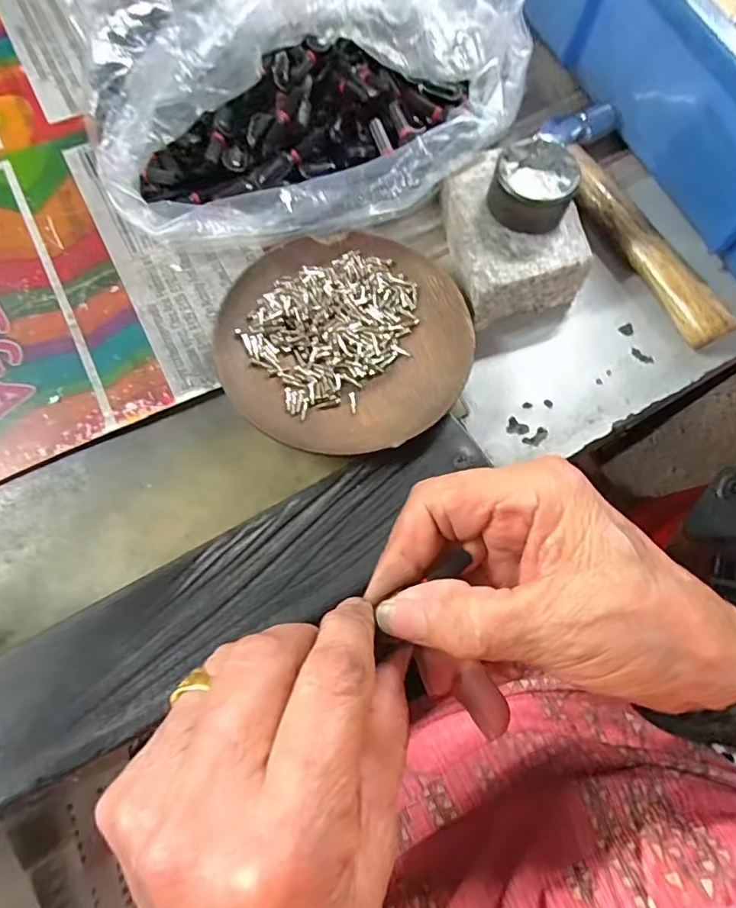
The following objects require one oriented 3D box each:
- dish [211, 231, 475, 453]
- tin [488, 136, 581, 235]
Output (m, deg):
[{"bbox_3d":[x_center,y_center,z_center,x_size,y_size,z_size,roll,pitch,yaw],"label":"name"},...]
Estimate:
[{"bbox_3d":[-0.011,-0.053,0.245,0.112,0.018,0.109,1,70,-2],"label":"dish"},{"bbox_3d":[0.076,-0.123,0.243,0.036,0.024,0.035,1,70,-2],"label":"tin"}]

